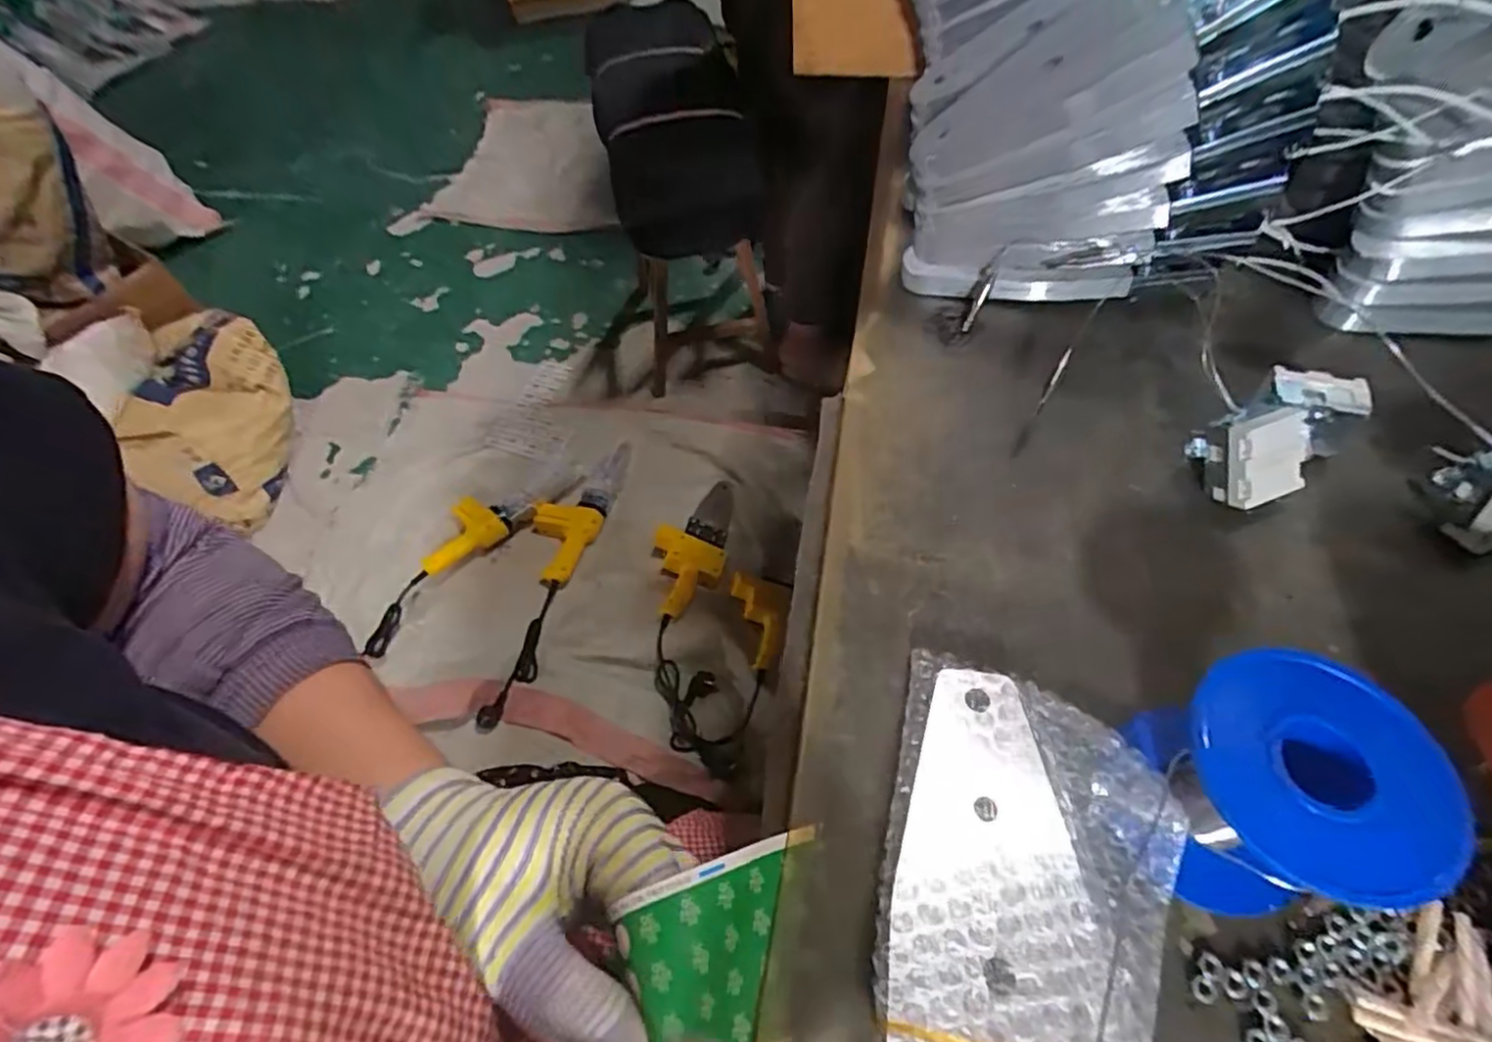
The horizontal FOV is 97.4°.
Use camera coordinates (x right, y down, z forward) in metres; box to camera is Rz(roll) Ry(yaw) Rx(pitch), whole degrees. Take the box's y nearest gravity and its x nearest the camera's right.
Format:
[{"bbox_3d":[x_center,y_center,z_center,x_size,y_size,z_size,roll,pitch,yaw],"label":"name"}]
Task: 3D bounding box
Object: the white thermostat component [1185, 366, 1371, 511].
[{"bbox_3d":[0.233,-0.038,0.285,0.073,0.037,0.039,-31,61,-14],"label":"white thermostat component"}]

